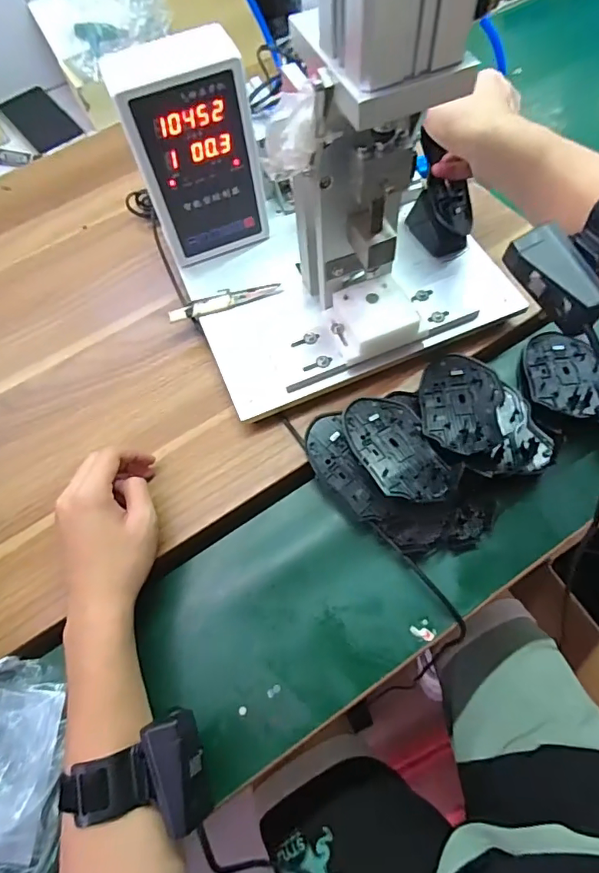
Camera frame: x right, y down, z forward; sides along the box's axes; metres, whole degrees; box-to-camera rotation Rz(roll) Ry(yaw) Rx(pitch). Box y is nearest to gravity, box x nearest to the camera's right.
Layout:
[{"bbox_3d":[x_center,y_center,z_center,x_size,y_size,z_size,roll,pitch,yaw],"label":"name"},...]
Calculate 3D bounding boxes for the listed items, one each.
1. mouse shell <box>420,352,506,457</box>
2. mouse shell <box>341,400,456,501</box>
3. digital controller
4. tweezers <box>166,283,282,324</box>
[{"bbox_3d":[0.149,-0.031,0.446,0.071,0.017,0.108,1,65,5],"label":"mouse shell"},{"bbox_3d":[0.084,0.011,0.423,0.064,0.013,0.112,-23,66,-7],"label":"mouse shell"},{"bbox_3d":[-0.098,-0.264,0.458,0.109,0.180,0.062,-21,68,-7],"label":"digital controller"},{"bbox_3d":[-0.079,-0.142,0.498,0.114,0.006,0.020,-21,65,-6],"label":"tweezers"}]

